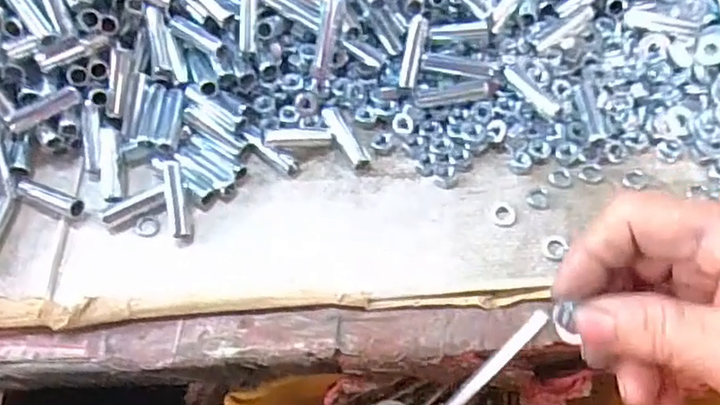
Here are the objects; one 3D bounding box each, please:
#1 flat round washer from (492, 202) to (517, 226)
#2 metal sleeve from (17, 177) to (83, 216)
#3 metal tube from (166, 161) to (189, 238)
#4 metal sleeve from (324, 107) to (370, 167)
[{"bbox_3d":[0.082,0.006,0.358,0.013,0.004,0.016,4,60,4],"label":"flat round washer"},{"bbox_3d":[-0.179,-0.004,0.368,0.044,0.010,0.012,21,62,13],"label":"metal sleeve"},{"bbox_3d":[-0.104,-0.002,0.362,0.008,0.008,0.044,-8,82,-3],"label":"metal tube"},{"bbox_3d":[-0.009,-0.040,0.385,0.011,0.008,0.044,-30,63,-15],"label":"metal sleeve"}]

